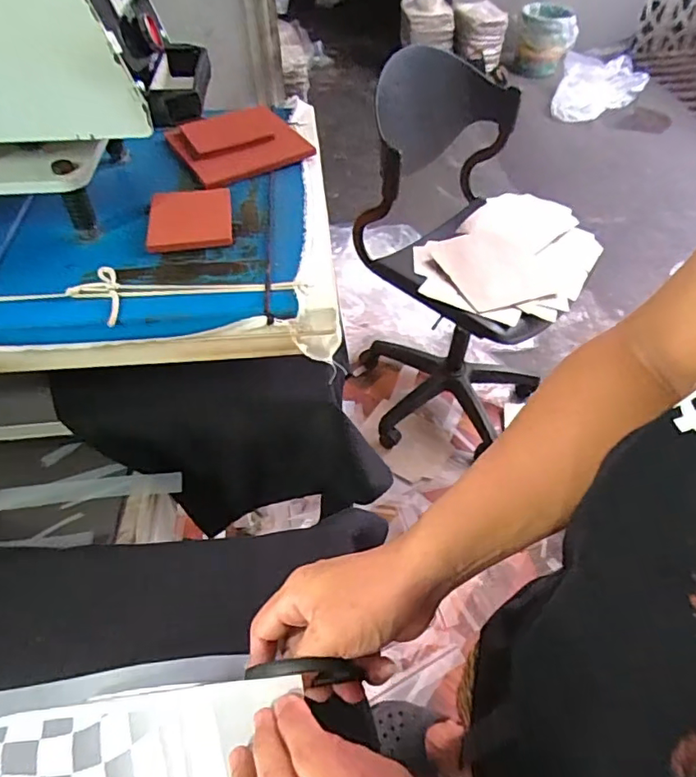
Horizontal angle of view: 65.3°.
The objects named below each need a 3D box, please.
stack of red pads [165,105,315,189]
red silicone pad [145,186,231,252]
[{"bbox_3d":[-0.119,-0.276,0.607,0.134,0.015,0.112,-28,65,-21],"label":"stack of red pads"},{"bbox_3d":[-0.154,-0.169,0.530,0.078,0.010,0.098,-8,49,-6],"label":"red silicone pad"}]

